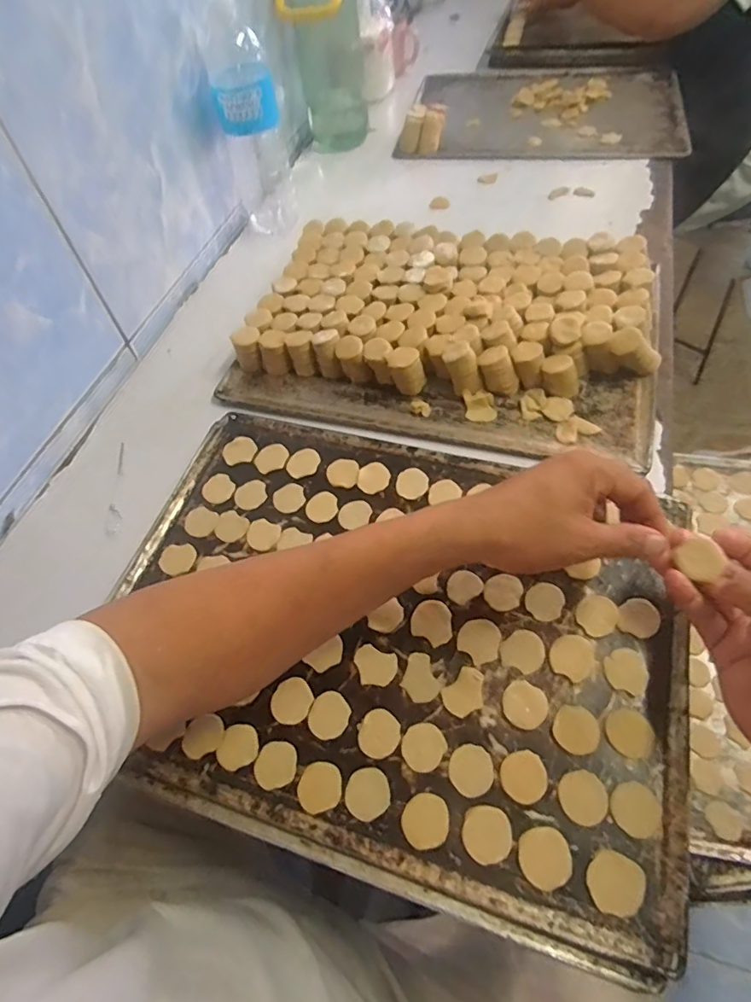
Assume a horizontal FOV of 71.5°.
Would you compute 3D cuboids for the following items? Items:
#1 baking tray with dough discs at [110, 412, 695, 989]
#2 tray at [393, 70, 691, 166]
[{"bbox_3d":[0.005,0.092,0.420,0.446,0.022,0.332,14,59,12],"label":"baking tray with dough discs"},{"bbox_3d":[0.283,-0.671,0.893,0.442,0.037,0.373,10,58,9],"label":"tray"}]

